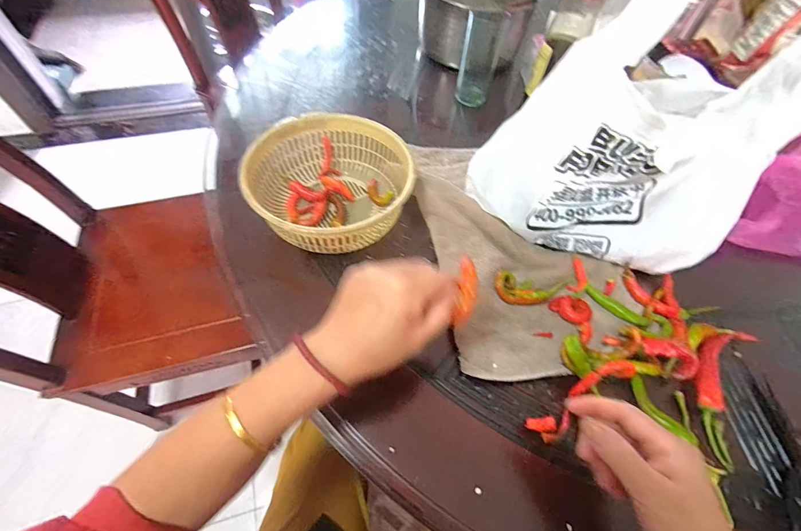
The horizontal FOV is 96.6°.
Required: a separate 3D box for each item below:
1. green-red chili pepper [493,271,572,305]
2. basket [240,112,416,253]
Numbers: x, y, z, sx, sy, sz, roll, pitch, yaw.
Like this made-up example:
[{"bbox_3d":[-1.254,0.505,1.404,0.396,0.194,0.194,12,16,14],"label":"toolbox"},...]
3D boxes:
[{"bbox_3d":[0.144,0.025,0.384,0.081,0.009,0.033,6,57,0],"label":"green-red chili pepper"},{"bbox_3d":[-0.082,-0.095,0.436,0.183,0.076,0.181,2,57,-2],"label":"basket"}]

